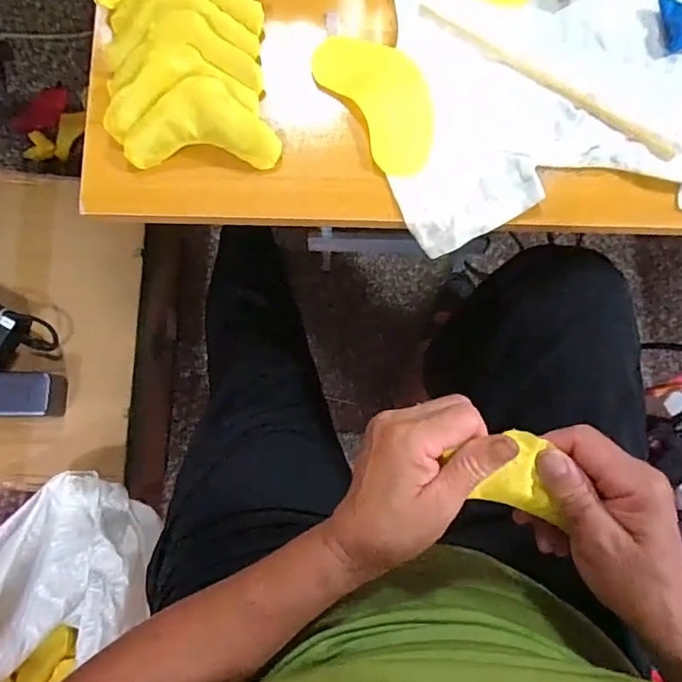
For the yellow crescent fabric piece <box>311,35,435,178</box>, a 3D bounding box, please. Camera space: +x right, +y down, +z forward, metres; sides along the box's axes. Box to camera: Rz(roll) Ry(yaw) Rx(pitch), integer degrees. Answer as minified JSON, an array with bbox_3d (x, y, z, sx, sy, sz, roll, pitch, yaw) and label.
[{"bbox_3d":[0.035,-0.186,0.390,0.068,0.012,0.118,-34,85,-8],"label":"yellow crescent fabric piece"}]

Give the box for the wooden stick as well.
[{"bbox_3d":[0.158,-0.203,0.397,0.224,0.010,0.010,34,80,2],"label":"wooden stick"}]

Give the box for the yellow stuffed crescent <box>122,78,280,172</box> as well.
[{"bbox_3d":[-0.100,-0.155,0.370,0.107,0.037,0.050,-1,81,-4],"label":"yellow stuffed crescent"}]

